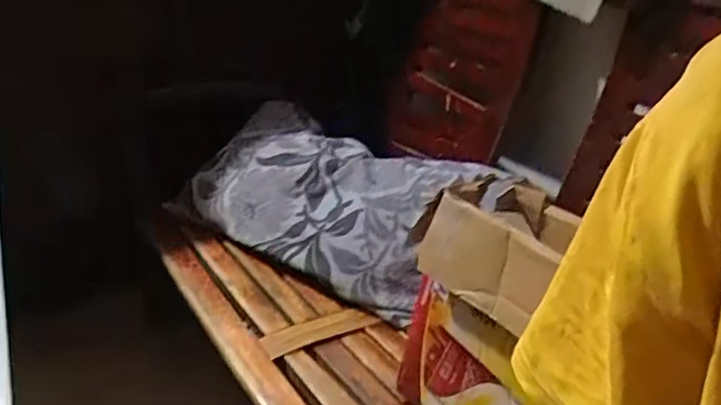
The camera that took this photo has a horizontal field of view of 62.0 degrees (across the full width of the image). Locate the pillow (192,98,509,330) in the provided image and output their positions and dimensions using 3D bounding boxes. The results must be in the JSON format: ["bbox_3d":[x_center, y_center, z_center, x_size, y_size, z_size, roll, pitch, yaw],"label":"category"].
[{"bbox_3d":[-0.047,-0.003,1.041,0.512,0.162,0.305,18,28,29],"label":"pillow"}]

